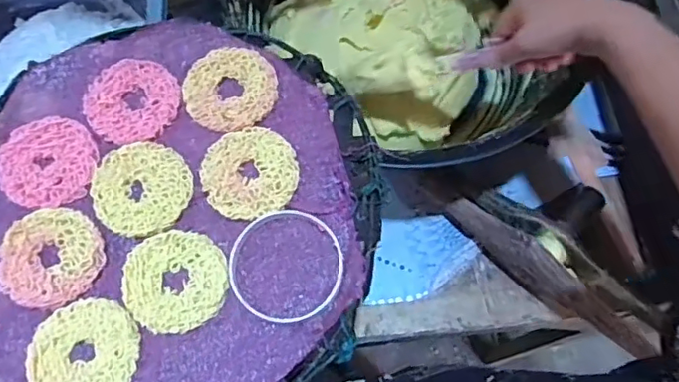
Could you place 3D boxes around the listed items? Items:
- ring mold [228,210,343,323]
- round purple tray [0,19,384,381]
[{"bbox_3d":[-0.042,0.057,0.449,0.088,0.008,0.088,0,72,0],"label":"ring mold"},{"bbox_3d":[-0.144,0.016,0.472,0.338,0.020,0.337,0,72,0],"label":"round purple tray"}]

